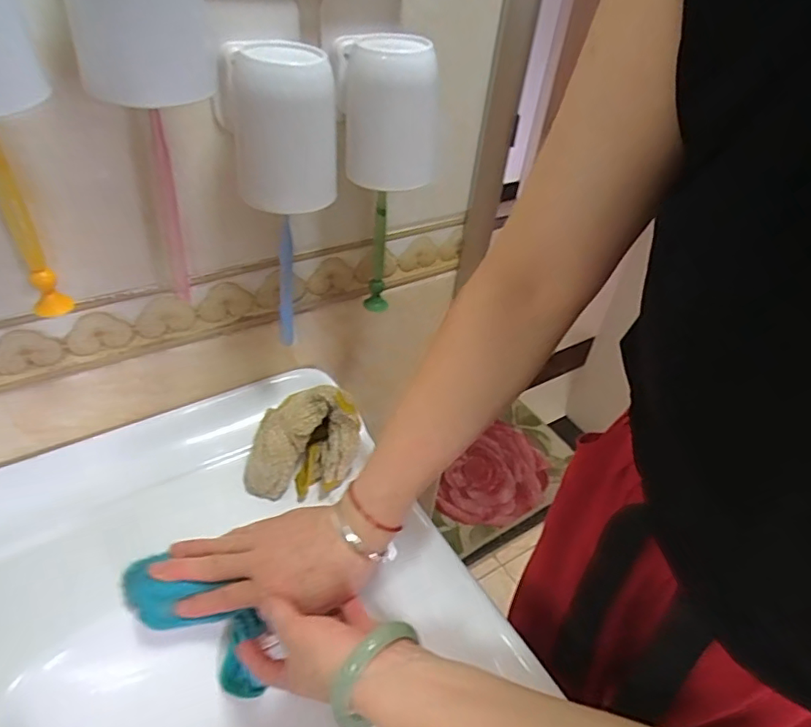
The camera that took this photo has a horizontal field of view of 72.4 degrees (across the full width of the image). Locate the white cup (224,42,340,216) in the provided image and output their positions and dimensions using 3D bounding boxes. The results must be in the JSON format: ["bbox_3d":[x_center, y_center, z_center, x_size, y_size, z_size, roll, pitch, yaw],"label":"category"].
[{"bbox_3d":[-0.090,-0.172,0.403,0.071,0.102,0.076,-9,43,-17],"label":"white cup"}]

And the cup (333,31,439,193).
[{"bbox_3d":[-0.013,-0.195,0.431,0.070,0.097,0.062,-7,43,-15],"label":"cup"}]

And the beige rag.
[{"bbox_3d":[-0.098,0.064,0.524,0.098,0.088,0.078,-7,43,-15],"label":"beige rag"}]

